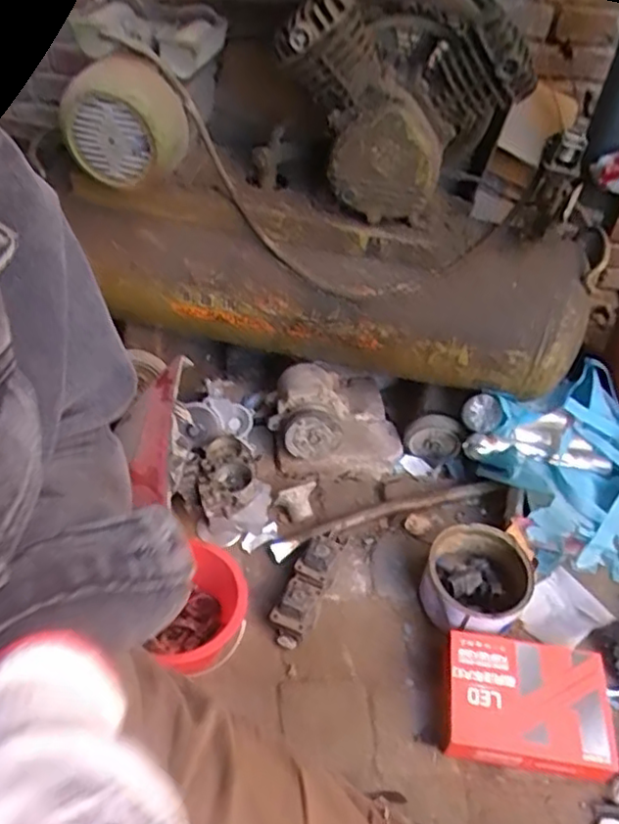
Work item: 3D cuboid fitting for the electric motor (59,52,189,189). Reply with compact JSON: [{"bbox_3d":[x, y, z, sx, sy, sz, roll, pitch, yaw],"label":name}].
[{"bbox_3d":[-0.246,-0.388,0.887,0.157,0.135,0.102,6,46,2],"label":"electric motor"}]

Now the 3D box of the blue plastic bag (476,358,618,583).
[{"bbox_3d":[0.476,0.099,1.132,0.333,0.158,0.310,-23,51,-25],"label":"blue plastic bag"}]

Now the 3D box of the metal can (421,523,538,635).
[{"bbox_3d":[0.248,0.260,0.984,0.149,0.090,0.162,2,46,-2],"label":"metal can"}]

